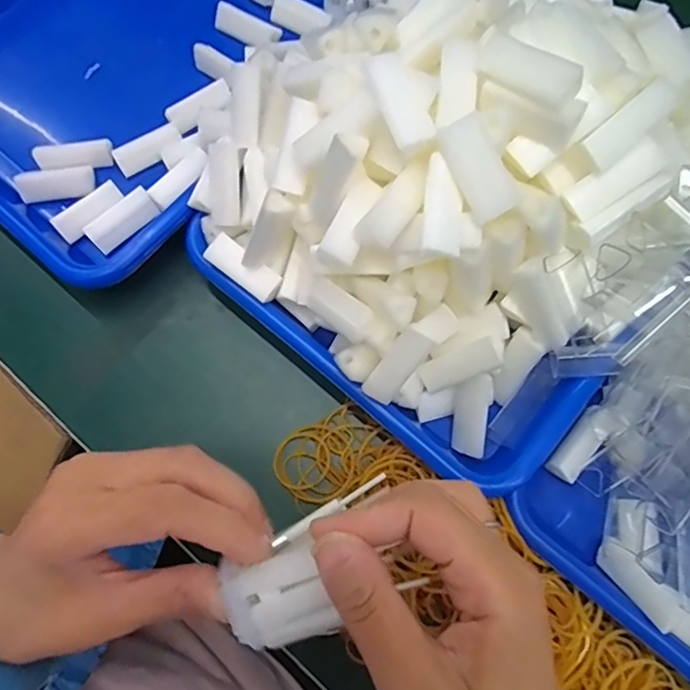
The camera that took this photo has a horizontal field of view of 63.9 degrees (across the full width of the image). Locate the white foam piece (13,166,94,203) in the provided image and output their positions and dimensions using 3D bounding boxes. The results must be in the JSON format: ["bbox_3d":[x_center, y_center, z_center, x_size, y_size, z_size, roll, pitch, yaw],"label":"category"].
[{"bbox_3d":[-0.187,-0.104,0.358,0.046,0.007,0.020,-14,107,-7],"label":"white foam piece"}]

